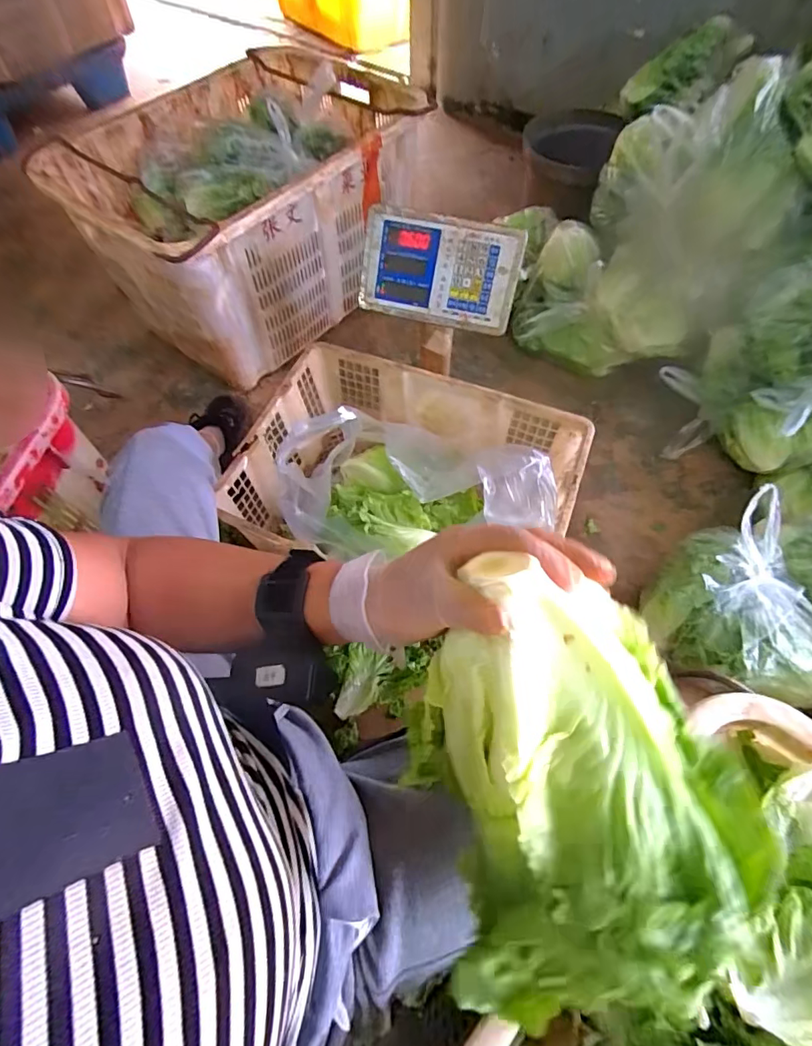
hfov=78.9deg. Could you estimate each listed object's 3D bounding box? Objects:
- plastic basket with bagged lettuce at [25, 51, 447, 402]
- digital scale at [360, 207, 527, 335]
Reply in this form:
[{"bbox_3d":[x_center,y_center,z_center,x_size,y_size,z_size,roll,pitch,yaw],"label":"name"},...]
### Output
[{"bbox_3d":[-0.337,-0.660,1.083,0.483,0.344,0.627,38,69,19],"label":"plastic basket with bagged lettuce"},{"bbox_3d":[0.055,-0.398,0.785,0.240,0.148,0.055,14,26,8],"label":"digital scale"}]

